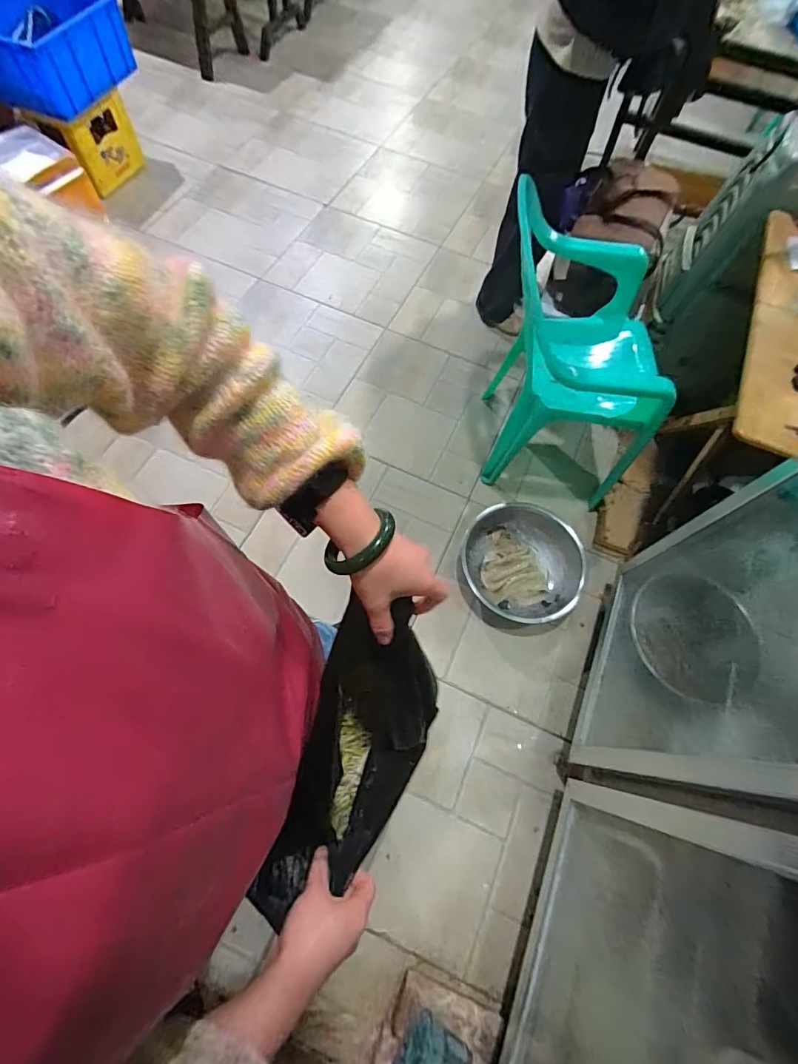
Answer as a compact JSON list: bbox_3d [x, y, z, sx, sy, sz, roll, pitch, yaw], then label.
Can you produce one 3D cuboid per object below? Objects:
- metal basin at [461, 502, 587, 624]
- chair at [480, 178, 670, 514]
[{"bbox_3d":[0.386,0.096,1.406,0.359,0.144,0.381,1,66,-3],"label":"metal basin"},{"bbox_3d":[0.529,-0.507,1.380,0.468,0.697,0.559,7,66,-1],"label":"chair"}]

